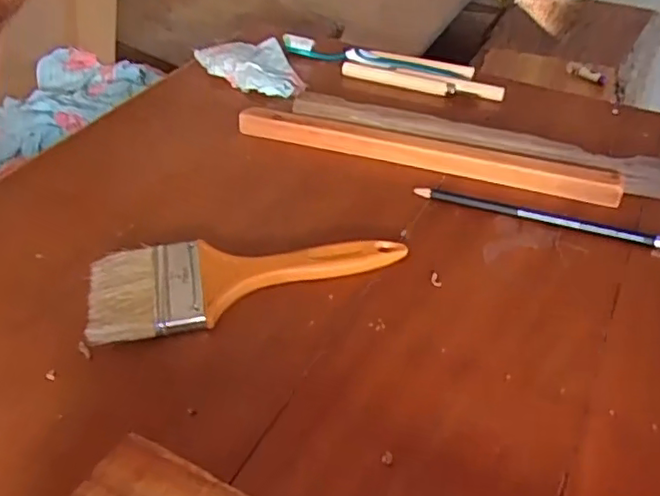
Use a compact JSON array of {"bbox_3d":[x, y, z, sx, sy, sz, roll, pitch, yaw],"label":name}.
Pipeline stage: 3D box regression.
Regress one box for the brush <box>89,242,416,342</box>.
[{"bbox_3d":[-0.048,0.016,0.370,0.185,0.014,0.066,-9,42,-9],"label":"brush"}]

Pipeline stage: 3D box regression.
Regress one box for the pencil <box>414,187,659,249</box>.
[{"bbox_3d":[0.144,-0.020,0.411,0.173,0.011,0.007,15,44,16],"label":"pencil"}]

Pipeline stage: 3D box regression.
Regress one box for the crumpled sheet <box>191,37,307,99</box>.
[{"bbox_3d":[-0.070,-0.175,0.580,0.081,0.015,0.106,-20,45,-21],"label":"crumpled sheet"}]

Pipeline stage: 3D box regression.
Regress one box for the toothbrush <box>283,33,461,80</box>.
[{"bbox_3d":[0.036,-0.186,0.599,0.183,0.016,0.022,18,45,19],"label":"toothbrush"}]

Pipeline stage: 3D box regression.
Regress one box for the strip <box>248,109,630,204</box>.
[{"bbox_3d":[0.067,-0.073,0.469,0.289,0.019,0.018,14,44,16],"label":"strip"}]

